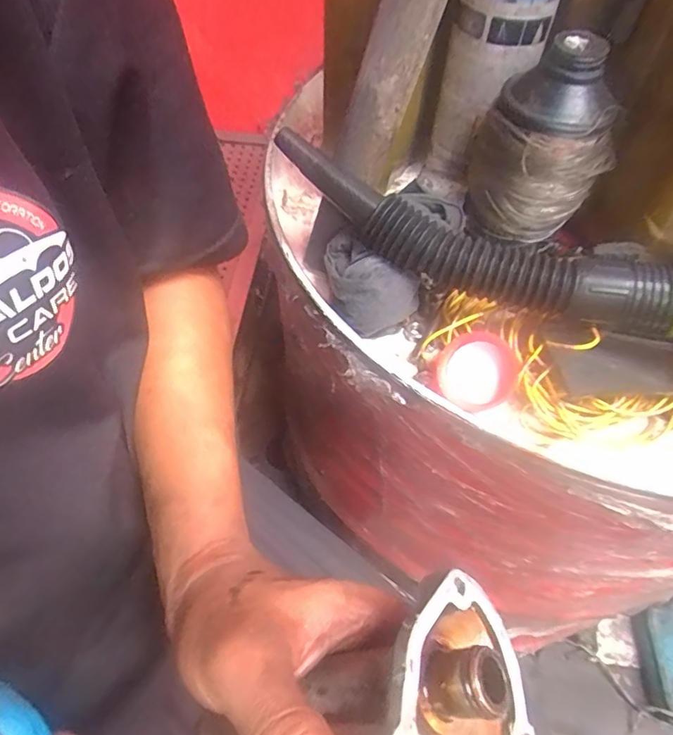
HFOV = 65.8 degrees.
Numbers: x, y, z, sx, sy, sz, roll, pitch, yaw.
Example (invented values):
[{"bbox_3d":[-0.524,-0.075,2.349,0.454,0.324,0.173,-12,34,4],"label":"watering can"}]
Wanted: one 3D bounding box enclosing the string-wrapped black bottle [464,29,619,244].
[{"bbox_3d":[0.133,-0.147,0.343,0.077,0.110,0.065,3,55,0],"label":"string-wrapped black bottle"}]

